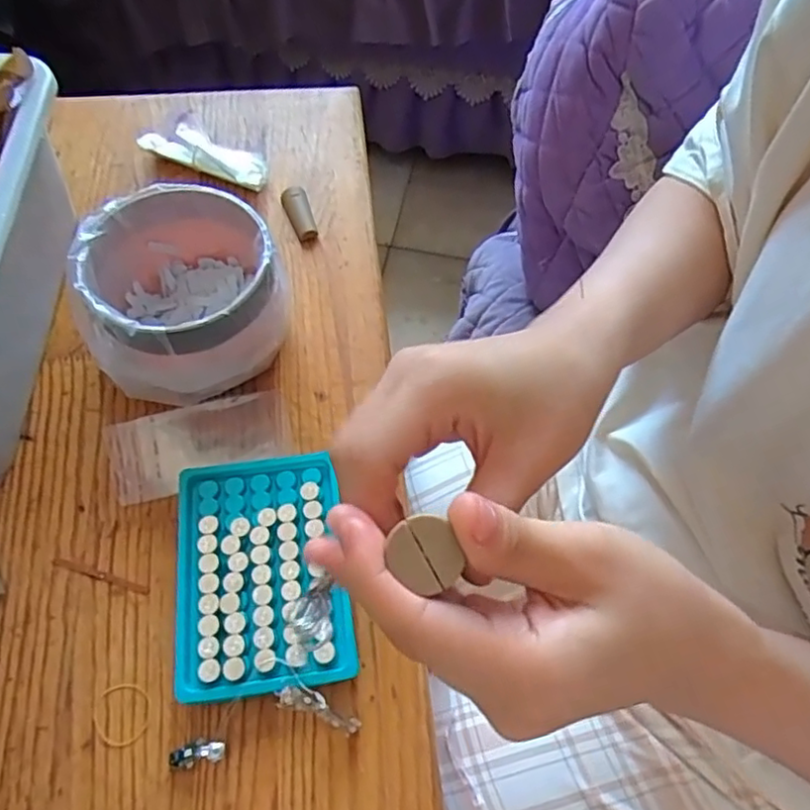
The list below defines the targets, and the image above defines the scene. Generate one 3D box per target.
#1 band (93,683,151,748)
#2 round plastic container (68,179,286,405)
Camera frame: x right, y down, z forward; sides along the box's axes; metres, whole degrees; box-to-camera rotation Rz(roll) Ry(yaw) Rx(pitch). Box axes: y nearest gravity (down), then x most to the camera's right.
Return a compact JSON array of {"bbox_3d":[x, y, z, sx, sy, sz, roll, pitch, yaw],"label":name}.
[{"bbox_3d":[-0.153,0.166,0.343,0.029,0.004,0.031,1,60,-1],"label":"band"},{"bbox_3d":[-0.141,-0.072,0.419,0.114,0.075,0.121,1,60,-1],"label":"round plastic container"}]

